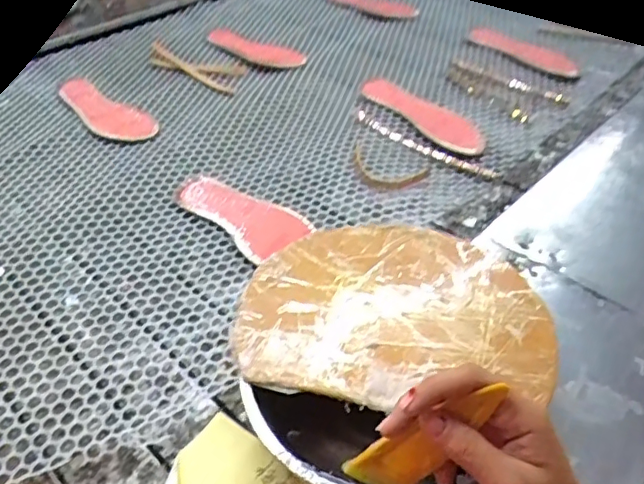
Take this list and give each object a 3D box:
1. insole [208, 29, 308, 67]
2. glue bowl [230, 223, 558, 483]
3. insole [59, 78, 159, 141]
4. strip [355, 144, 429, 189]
[{"bbox_3d":[-0.123,-0.356,1.025,0.212,0.009,0.069,26,49,24],"label":"insole"},{"bbox_3d":[0.050,0.089,0.455,0.245,0.074,0.228,1,44,-1],"label":"glue bowl"},{"bbox_3d":[-0.331,-0.209,0.853,0.078,0.012,0.224,-28,51,-27],"label":"insole"},{"bbox_3d":[0.080,-0.092,0.717,0.101,0.007,0.072,20,43,14],"label":"strip"}]

